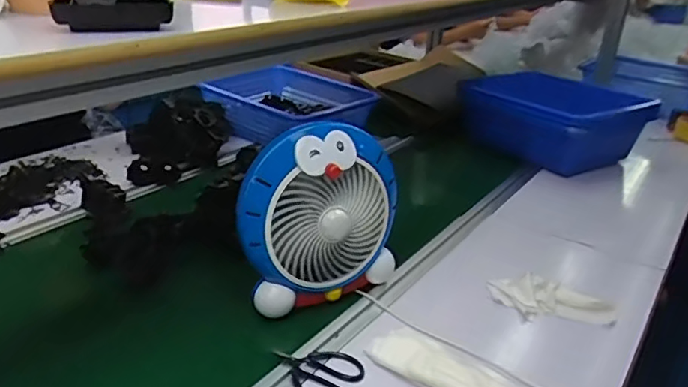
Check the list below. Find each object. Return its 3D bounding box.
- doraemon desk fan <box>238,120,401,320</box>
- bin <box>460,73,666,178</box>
[{"bbox_3d":[-0.035,0.030,0.775,0.229,0.234,0.099,-9,28,-23],"label":"doraemon desk fan"},{"bbox_3d":[0.495,-0.163,1.346,0.386,0.164,0.309,-14,30,-32],"label":"bin"}]

